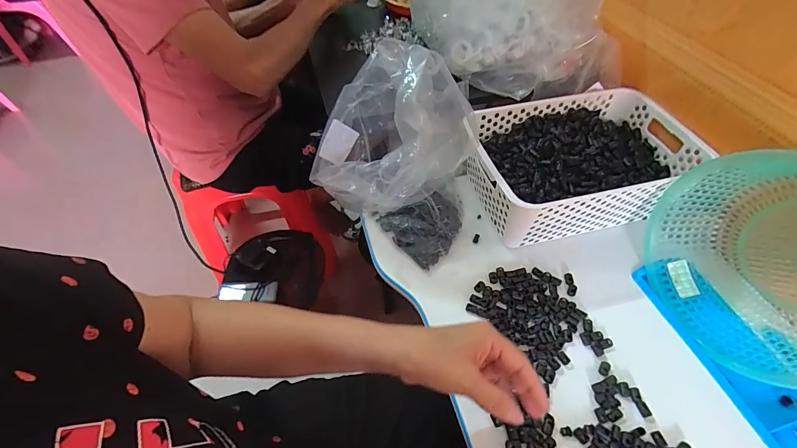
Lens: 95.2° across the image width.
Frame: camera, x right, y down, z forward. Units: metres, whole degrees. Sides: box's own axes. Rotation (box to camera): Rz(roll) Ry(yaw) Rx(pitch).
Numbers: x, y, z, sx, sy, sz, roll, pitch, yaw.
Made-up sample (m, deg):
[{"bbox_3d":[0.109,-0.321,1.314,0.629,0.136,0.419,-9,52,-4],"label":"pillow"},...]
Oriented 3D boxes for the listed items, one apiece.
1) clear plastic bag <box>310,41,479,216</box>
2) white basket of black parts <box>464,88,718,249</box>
[{"bbox_3d":[-0.014,-0.124,0.483,0.201,0.157,0.178,25,56,19],"label":"clear plastic bag"},{"bbox_3d":[0.261,-0.092,0.550,0.336,0.098,0.205,-14,53,-10],"label":"white basket of black parts"}]

